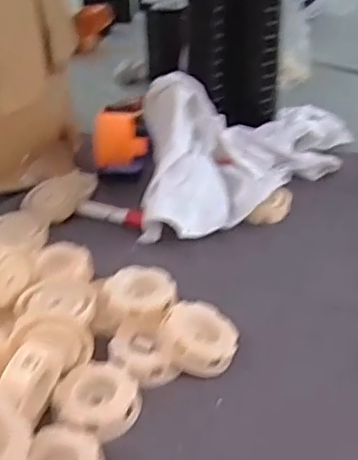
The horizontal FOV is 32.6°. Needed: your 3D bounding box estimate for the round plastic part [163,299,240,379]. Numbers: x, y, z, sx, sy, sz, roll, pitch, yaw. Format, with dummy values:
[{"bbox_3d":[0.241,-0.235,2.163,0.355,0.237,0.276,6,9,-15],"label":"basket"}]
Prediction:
[{"bbox_3d":[0.018,0.091,0.530,0.061,0.030,0.064,-1,30,1],"label":"round plastic part"}]

